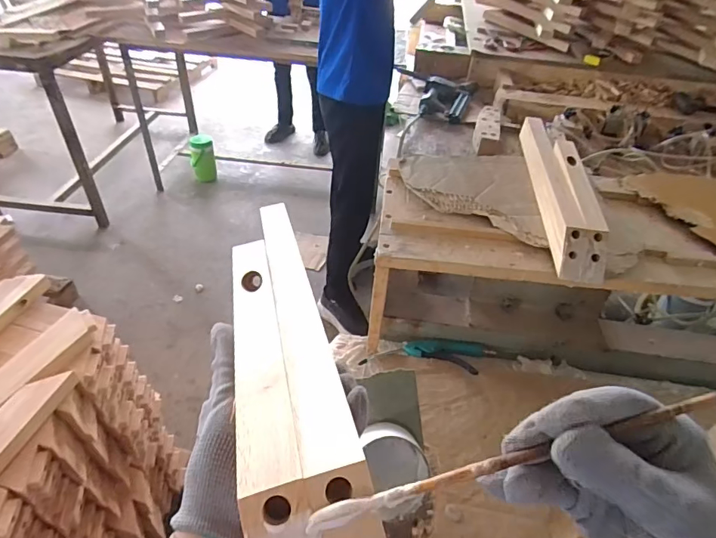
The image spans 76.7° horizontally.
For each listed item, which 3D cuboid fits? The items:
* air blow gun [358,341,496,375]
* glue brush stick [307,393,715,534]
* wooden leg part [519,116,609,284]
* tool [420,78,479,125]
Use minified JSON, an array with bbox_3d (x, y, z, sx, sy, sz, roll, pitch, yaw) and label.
[{"bbox_3d":[0.129,0.158,0.815,0.241,0.031,0.070,4,41,0],"label":"air blow gun"},{"bbox_3d":[0.071,0.085,0.202,0.190,0.008,0.007,-14,43,-6],"label":"glue brush stick"},{"bbox_3d":[0.329,-0.144,0.749,0.065,0.058,0.438,8,41,4],"label":"wooden leg part"},{"bbox_3d":[0.326,-0.627,1.634,0.189,0.065,0.367,12,41,8],"label":"tool"}]

